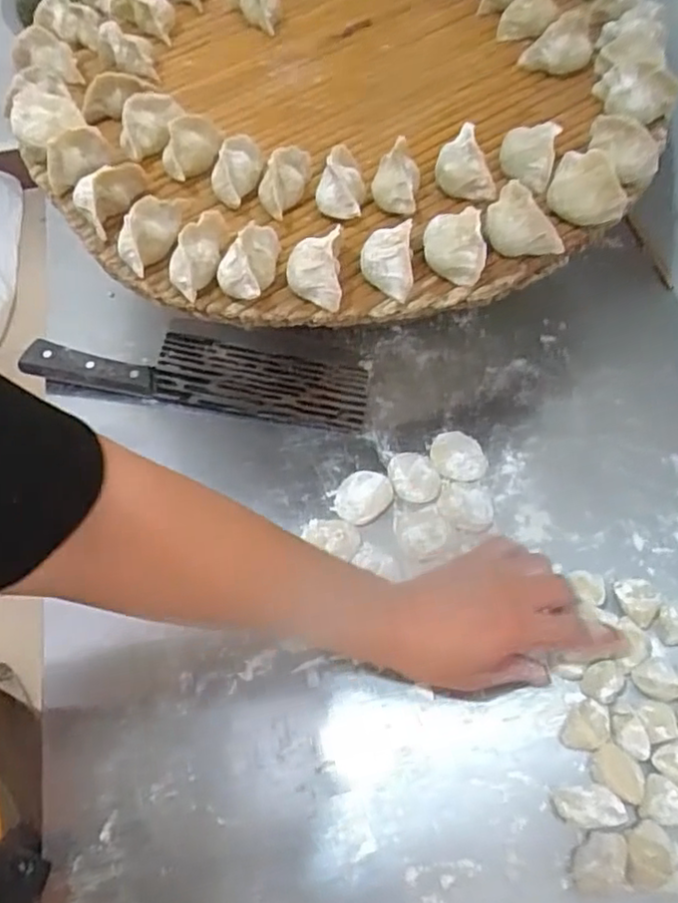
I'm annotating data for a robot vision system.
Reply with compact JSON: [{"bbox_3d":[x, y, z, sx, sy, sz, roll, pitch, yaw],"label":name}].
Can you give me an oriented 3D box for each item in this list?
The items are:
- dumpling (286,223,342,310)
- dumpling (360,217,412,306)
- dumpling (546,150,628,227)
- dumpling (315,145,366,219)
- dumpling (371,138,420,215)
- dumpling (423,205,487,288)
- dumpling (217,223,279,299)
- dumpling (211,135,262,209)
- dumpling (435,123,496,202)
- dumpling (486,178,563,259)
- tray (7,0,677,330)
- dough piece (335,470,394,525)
[{"bbox_3d":[-0.015,-0.114,0.420,0.034,0.034,0.033,-7,60,-2],"label":"dumpling"},{"bbox_3d":[0.031,-0.123,0.424,0.032,0.032,0.041,2,60,3],"label":"dumpling"},{"bbox_3d":[0.168,-0.176,0.446,0.050,0.039,0.031,30,65,18],"label":"dumpling"},{"bbox_3d":[0.002,-0.183,0.449,0.030,0.030,0.036,11,61,8],"label":"dumpling"},{"bbox_3d":[0.039,-0.188,0.451,0.030,0.033,0.033,7,60,6],"label":"dumpling"},{"bbox_3d":[0.075,-0.134,0.428,0.039,0.032,0.036,7,60,6],"label":"dumpling"},{"bbox_3d":[-0.056,-0.127,0.421,0.032,0.032,0.054,17,62,11],"label":"dumpling"},{"bbox_3d":[-0.071,-0.198,0.462,0.026,0.032,0.049,22,64,14],"label":"dumpling"},{"bbox_3d":[0.086,-0.197,0.456,0.027,0.032,0.047,-25,62,-12],"label":"dumpling"},{"bbox_3d":[0.118,-0.148,0.429,0.026,0.037,0.053,-41,67,-20],"label":"dumpling"},{"bbox_3d":[0.004,-0.309,0.528,0.473,0.052,0.477,-1,60,2],"label":"tray"},{"bbox_3d":[0.020,0.037,0.538,0.042,0.004,0.047,27,65,17],"label":"dough piece"}]

